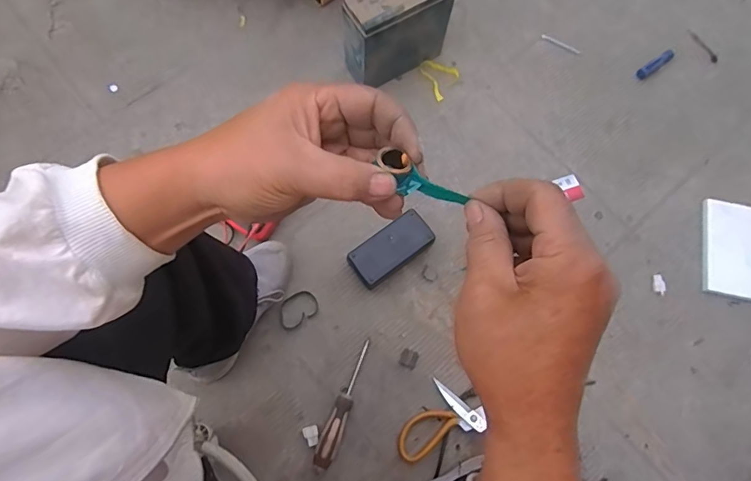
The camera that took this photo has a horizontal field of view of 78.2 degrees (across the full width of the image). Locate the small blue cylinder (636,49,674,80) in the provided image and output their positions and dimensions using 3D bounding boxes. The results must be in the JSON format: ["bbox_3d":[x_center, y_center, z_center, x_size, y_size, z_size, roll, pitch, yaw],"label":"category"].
[{"bbox_3d":[0.567,-0.355,0.933,0.089,0.018,0.023,-33,76,-11],"label":"small blue cylinder"}]

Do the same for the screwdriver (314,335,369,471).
[{"bbox_3d":[-0.051,0.256,0.724,0.030,0.028,0.203,19,73,4],"label":"screwdriver"}]

